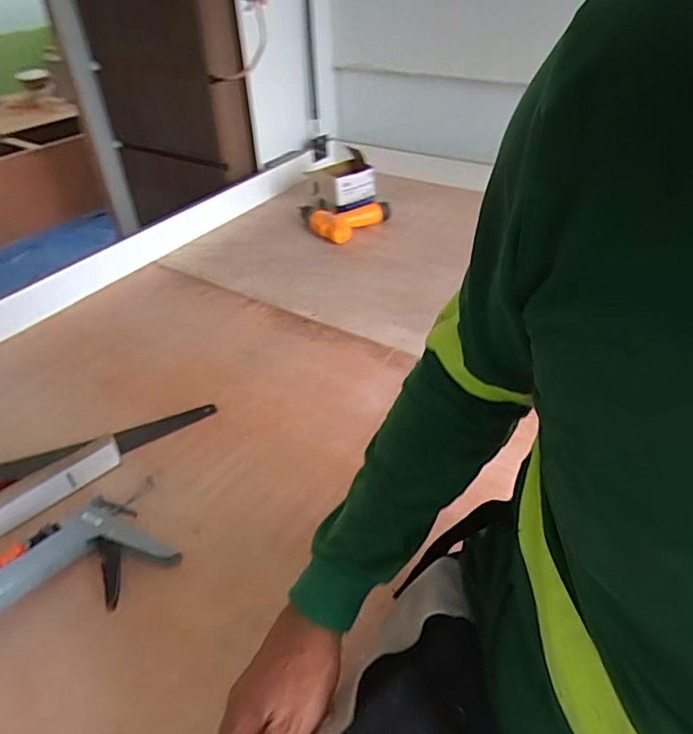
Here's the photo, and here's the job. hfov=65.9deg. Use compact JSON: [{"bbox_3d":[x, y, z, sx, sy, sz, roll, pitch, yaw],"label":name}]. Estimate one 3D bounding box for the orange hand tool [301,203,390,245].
[{"bbox_3d":[-0.014,-0.365,1.338,0.231,0.056,0.142,4,38,9],"label":"orange hand tool"}]

